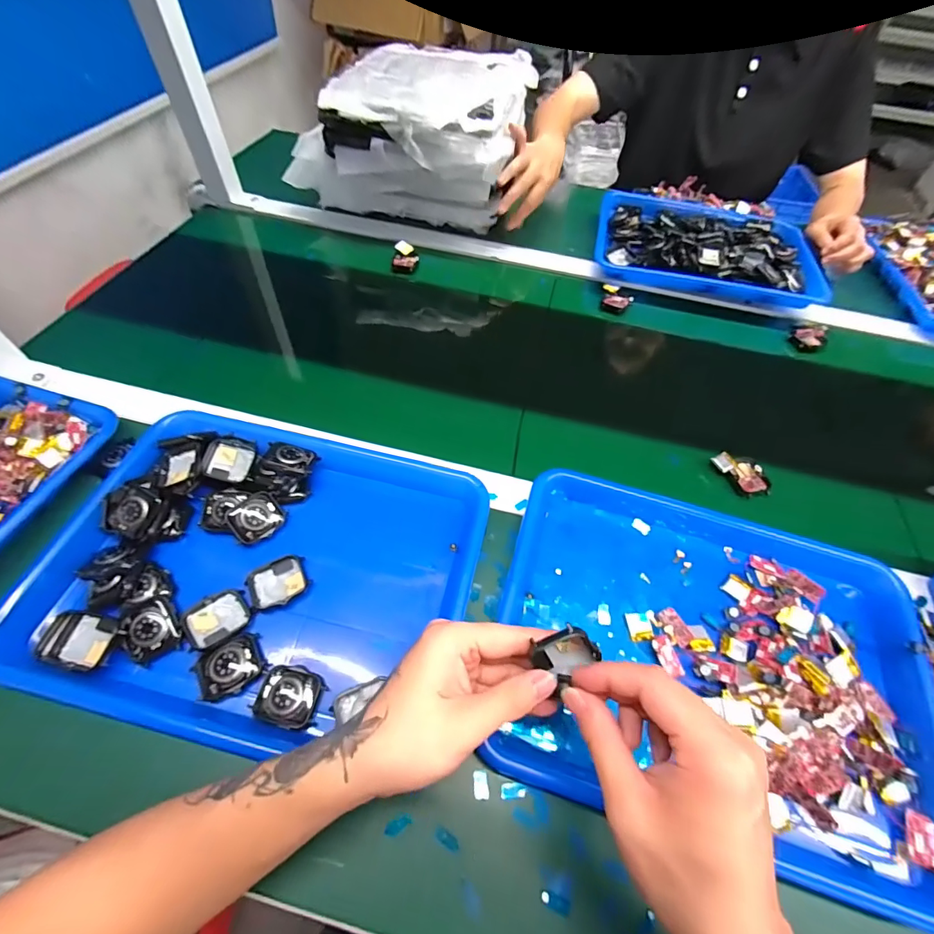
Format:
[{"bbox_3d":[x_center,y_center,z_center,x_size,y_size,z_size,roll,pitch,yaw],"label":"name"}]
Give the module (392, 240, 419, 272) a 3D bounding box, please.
[{"bbox_3d":[-0.092,-0.316,0.656,0.037,0.023,0.052,-1,57,-5],"label":"module"}]

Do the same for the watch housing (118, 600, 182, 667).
[{"bbox_3d":[-0.239,0.122,0.329,0.034,0.014,0.040,-34,65,-23],"label":"watch housing"}]

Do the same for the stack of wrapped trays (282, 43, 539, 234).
[{"bbox_3d":[-0.076,-0.531,0.706,0.326,0.180,0.293,13,57,5],"label":"stack of wrapped trays"}]

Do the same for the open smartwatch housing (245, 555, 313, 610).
[{"bbox_3d":[-0.157,0.096,0.363,0.047,0.009,0.036,-24,61,-18],"label":"open smartwatch housing"}]

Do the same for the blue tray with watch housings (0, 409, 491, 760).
[{"bbox_3d":[-0.161,0.079,0.360,0.326,0.038,0.251,12,57,4],"label":"blue tray with watch housings"}]

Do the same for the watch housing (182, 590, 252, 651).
[{"bbox_3d":[-0.197,0.119,0.342,0.045,0.011,0.038,-36,66,-24],"label":"watch housing"}]

